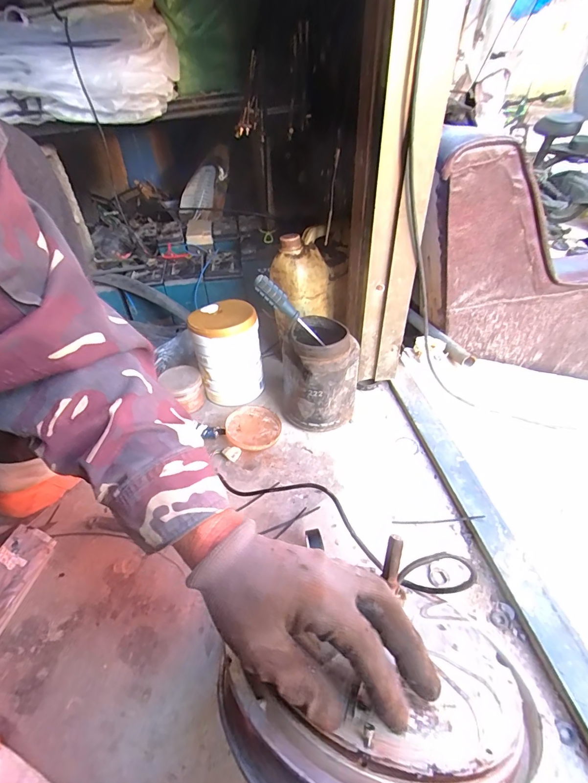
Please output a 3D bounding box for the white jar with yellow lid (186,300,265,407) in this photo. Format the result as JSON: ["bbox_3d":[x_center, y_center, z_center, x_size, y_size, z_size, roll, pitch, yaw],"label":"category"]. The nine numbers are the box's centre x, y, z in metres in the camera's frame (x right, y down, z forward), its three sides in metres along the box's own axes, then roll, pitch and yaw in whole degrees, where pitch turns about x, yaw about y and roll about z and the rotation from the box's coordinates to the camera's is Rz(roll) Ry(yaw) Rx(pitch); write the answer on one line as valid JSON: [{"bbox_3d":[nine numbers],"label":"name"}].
[{"bbox_3d":[-0.128,-0.074,0.745,0.121,0.171,0.108,-11,41,-9],"label":"white jar with yellow lid"}]

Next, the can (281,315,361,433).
[{"bbox_3d":[0.046,-0.030,0.679,0.131,0.169,0.138,2,40,6],"label":"can"}]

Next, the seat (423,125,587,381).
[{"bbox_3d":[0.621,-0.258,0.937,0.864,0.414,0.120,22,34,-23],"label":"seat"}]

